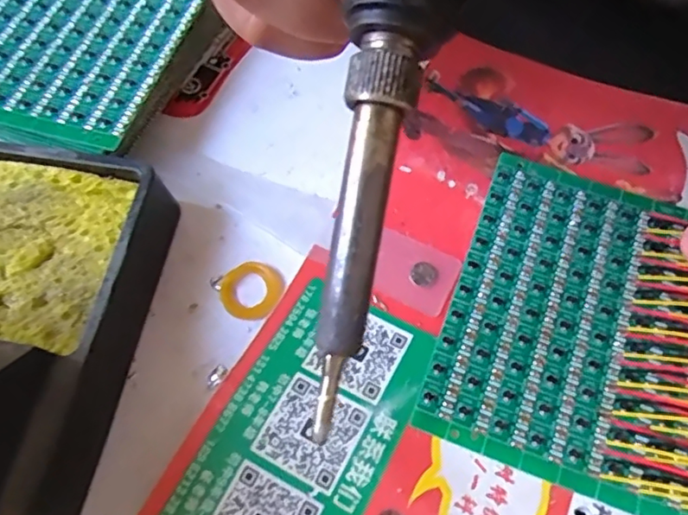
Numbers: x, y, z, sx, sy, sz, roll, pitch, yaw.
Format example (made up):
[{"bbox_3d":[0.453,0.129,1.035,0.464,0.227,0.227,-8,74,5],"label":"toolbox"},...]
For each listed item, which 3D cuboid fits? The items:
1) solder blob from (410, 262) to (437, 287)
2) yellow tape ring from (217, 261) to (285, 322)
[{"bbox_3d":[0.024,0.005,0.176,0.008,0.004,0.008,-1,65,2],"label":"solder blob"},{"bbox_3d":[-0.028,0.010,0.178,0.019,0.004,0.019,-1,65,2],"label":"yellow tape ring"}]

